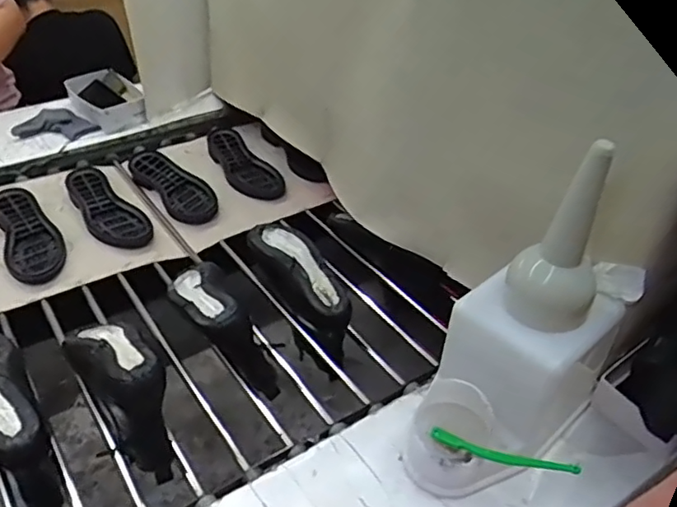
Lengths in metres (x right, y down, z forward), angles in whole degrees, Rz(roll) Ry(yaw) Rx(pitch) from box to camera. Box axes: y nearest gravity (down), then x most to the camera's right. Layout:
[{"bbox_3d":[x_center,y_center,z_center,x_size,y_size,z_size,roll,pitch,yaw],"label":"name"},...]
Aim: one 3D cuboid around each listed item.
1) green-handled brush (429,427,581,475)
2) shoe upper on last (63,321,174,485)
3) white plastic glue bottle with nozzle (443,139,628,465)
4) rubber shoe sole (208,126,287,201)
[{"bbox_3d":[0.156,0.197,0.575,0.011,0.017,0.170,-34,18,-34],"label":"green-handled brush"},{"bbox_3d":[-0.255,0.153,0.699,0.073,0.127,0.220,-25,48,-29],"label":"shoe upper on last"},{"bbox_3d":[0.206,0.054,0.602,0.137,0.334,0.168,33,49,30],"label":"white plastic glue bottle with nozzle"},{"bbox_3d":[-0.192,-0.180,1.160,0.082,0.024,0.256,-22,46,-27],"label":"rubber shoe sole"}]

